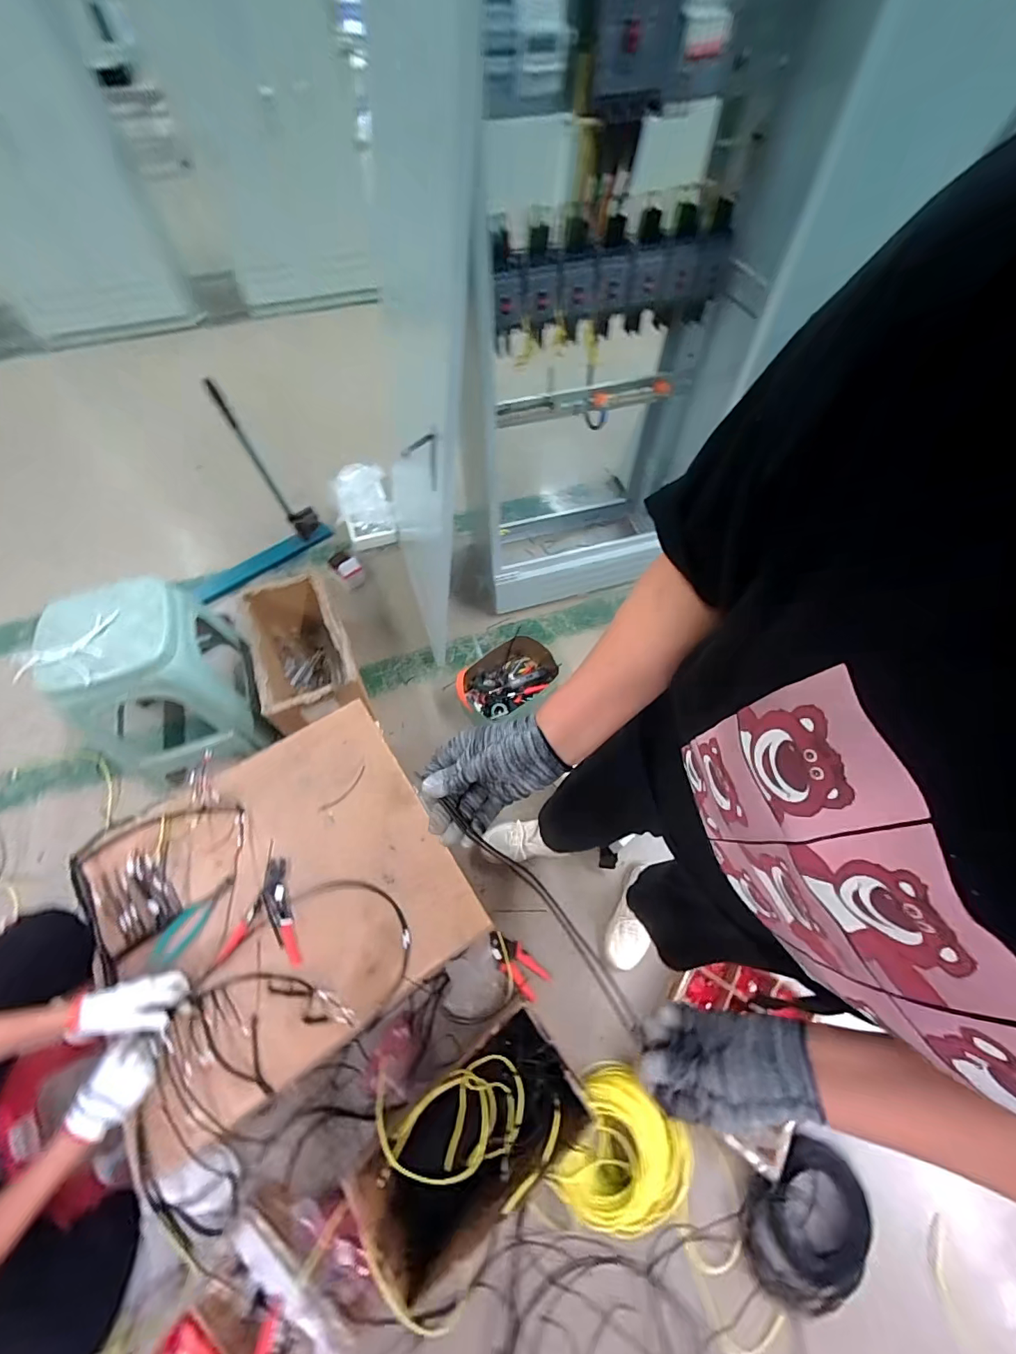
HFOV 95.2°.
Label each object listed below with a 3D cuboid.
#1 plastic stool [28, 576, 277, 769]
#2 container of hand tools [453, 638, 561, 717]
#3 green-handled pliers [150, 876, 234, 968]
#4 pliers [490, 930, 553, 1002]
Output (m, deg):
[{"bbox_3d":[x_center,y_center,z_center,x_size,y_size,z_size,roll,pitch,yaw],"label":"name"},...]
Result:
[{"bbox_3d":[-0.924,0.011,1.238,0.354,0.445,0.353,-18,62,-11],"label":"plastic stool"},{"bbox_3d":[0.005,0.014,1.489,0.215,0.110,0.332,40,67,20],"label":"container of hand tools"},{"bbox_3d":[-0.623,0.483,0.918,0.057,0.016,0.186,36,65,19],"label":"green-handled pliers"},{"bbox_3d":[0.021,0.688,1.119,0.164,0.023,0.071,38,66,19],"label":"pliers"}]

